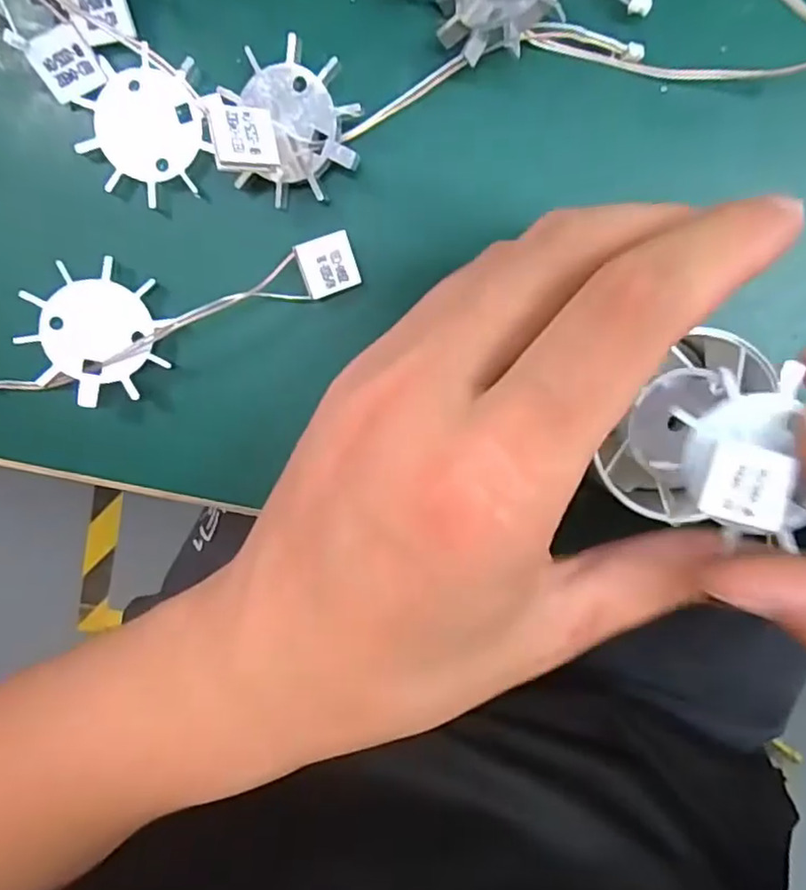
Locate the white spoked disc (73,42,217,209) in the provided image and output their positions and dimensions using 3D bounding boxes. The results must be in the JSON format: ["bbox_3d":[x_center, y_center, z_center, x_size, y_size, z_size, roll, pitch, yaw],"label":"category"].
[{"bbox_3d":[-0.072,-0.087,0.177,0.033,0.004,0.037,-13,101,3],"label":"white spoked disc"}]

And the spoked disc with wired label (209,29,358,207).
[{"bbox_3d":[-0.030,-0.086,0.169,0.034,0.028,0.037,0,98,2],"label":"spoked disc with wired label"}]

